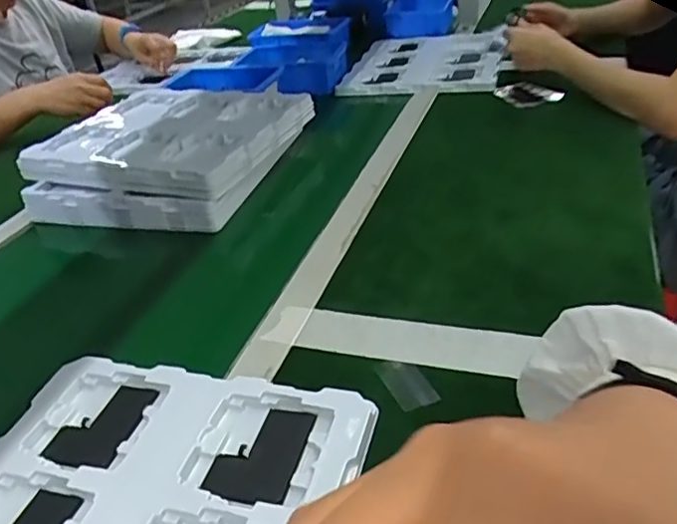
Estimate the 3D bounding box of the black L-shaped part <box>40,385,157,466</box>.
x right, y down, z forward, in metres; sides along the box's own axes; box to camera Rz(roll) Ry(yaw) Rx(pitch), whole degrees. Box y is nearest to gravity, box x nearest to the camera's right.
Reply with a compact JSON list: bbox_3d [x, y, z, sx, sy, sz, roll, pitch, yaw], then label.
[{"bbox_3d":[-0.186,0.128,0.463,0.062,0.008,0.080,6,36,20],"label":"black L-shaped part"}]

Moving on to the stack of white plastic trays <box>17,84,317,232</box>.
[{"bbox_3d":[-0.231,-0.157,0.834,0.332,0.081,0.311,4,36,18],"label":"stack of white plastic trays"}]

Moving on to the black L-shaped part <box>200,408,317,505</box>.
[{"bbox_3d":[-0.055,0.136,0.419,0.058,0.007,0.080,5,36,20],"label":"black L-shaped part"}]

